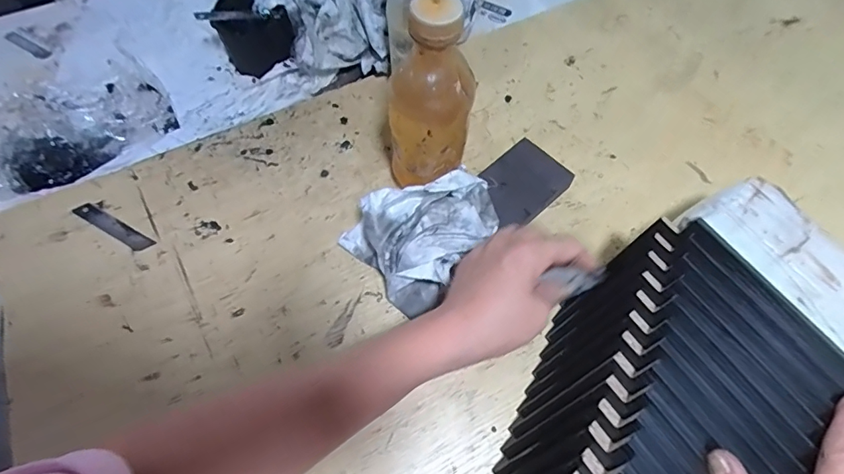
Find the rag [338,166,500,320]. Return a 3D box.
[{"bbox_3d":[0.005,-0.010,0.451,0.137,0.073,0.111,-37,68,-16],"label":"rag"}]

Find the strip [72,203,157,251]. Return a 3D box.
[{"bbox_3d":[-0.324,-0.011,0.496,0.099,0.007,0.018,27,67,13],"label":"strip"}]

